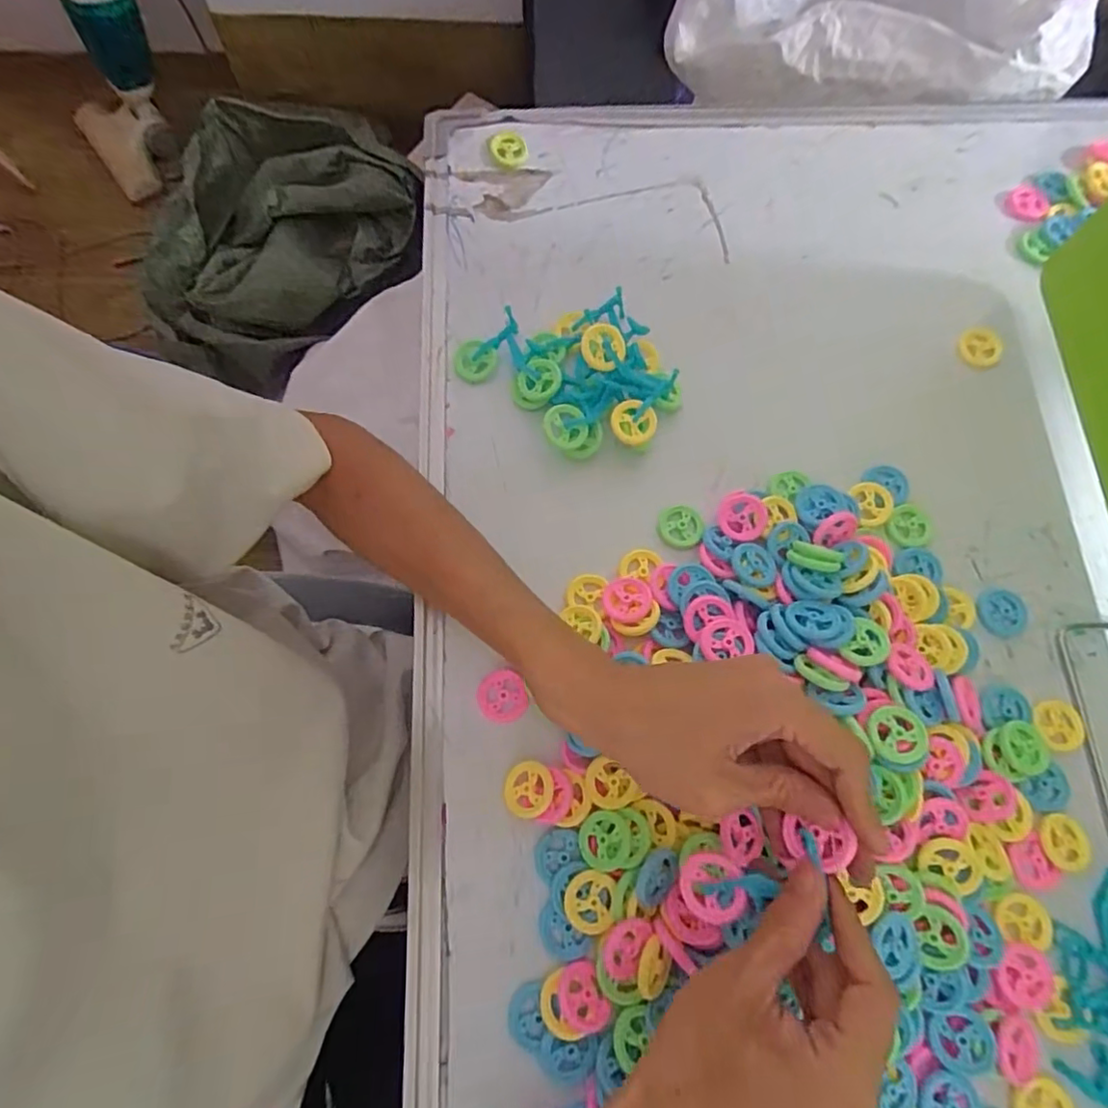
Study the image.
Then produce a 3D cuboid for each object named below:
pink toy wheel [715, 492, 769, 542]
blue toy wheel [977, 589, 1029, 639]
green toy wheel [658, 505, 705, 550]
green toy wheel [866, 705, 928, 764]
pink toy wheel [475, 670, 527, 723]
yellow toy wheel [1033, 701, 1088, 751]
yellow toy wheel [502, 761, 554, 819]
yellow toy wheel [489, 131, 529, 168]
[{"bbox_3d":[0.119,-0.024,0.387,0.031,0.005,0.030,0,92,8],"label":"pink toy wheel"},{"bbox_3d":[0.284,0.037,0.386,0.030,0.005,0.030,0,71,0],"label":"blue toy wheel"},{"bbox_3d":[0.082,-0.017,0.397,0.029,0.004,0.028,-2,81,13],"label":"green toy wheel"},{"bbox_3d":[0.183,0.095,0.325,0.030,0.006,0.028,0,71,0],"label":"green toy wheel"},{"bbox_3d":[-0.031,0.085,0.361,0.029,0.004,0.030,0,71,0],"label":"pink toy wheel"},{"bbox_3d":[0.303,0.104,0.368,0.032,0.007,0.028,-7,71,-3],"label":"yellow toy wheel"},{"bbox_3d":[-0.015,0.131,0.341,0.028,0.004,0.029,-5,68,14],"label":"yellow toy wheel"},{"bbox_3d":[-0.036,-0.328,0.494,0.030,0.011,0.030,0,71,0],"label":"yellow toy wheel"}]

